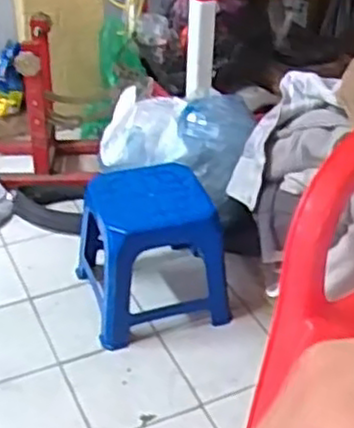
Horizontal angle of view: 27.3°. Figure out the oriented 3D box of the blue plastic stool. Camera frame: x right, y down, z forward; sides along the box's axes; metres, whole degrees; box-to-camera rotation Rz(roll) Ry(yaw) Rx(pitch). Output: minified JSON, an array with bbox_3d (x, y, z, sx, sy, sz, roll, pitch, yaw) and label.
[{"bbox_3d":[-0.051,0.077,1.441,0.257,0.246,0.257,-8,36,-13],"label":"blue plastic stool"}]

